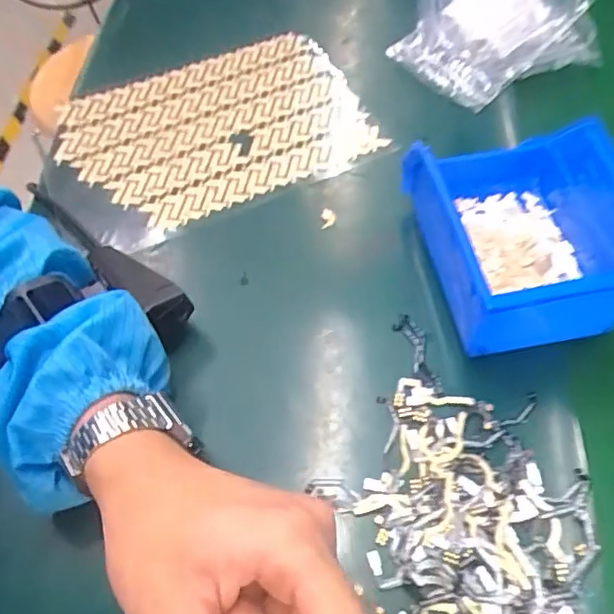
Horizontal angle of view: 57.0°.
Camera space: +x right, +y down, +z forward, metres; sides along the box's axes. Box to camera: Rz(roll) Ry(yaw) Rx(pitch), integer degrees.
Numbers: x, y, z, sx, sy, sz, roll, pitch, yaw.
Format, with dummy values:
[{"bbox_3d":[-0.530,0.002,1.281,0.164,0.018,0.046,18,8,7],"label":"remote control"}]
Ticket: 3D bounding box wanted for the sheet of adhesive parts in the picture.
[{"bbox_3d":[-0.076,-0.137,0.445,0.239,0.011,0.168,-23,61,-11],"label":"sheet of adhesive parts"}]

